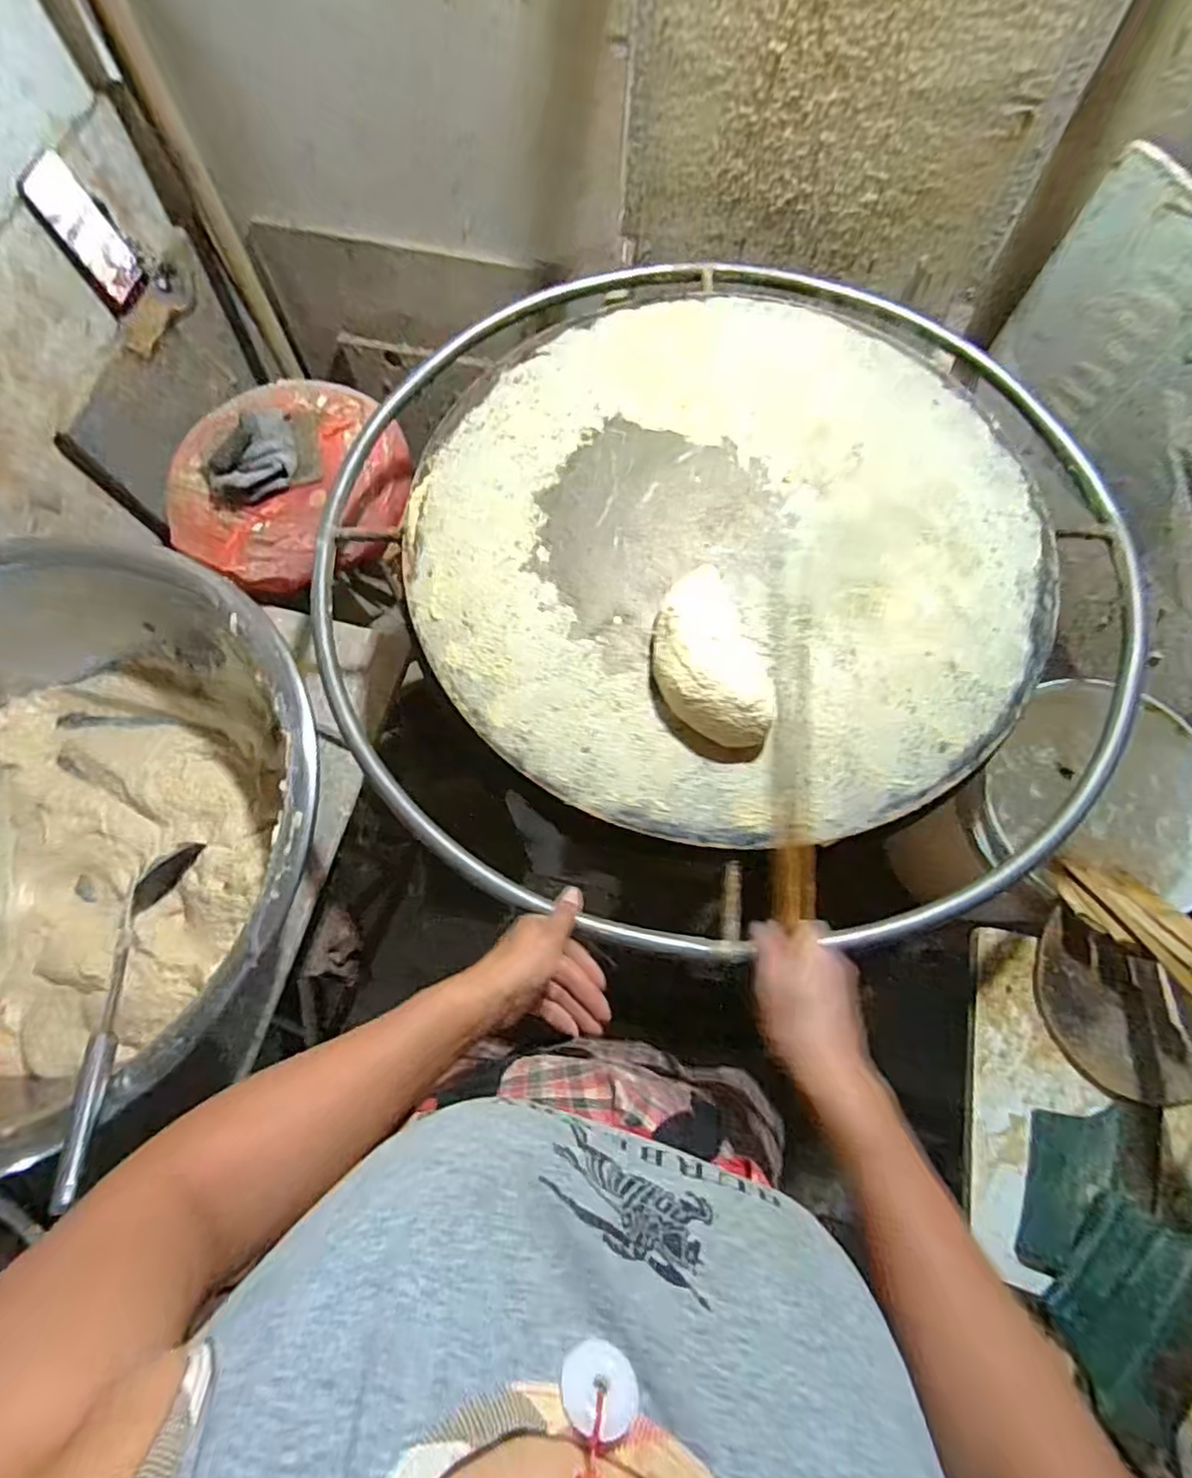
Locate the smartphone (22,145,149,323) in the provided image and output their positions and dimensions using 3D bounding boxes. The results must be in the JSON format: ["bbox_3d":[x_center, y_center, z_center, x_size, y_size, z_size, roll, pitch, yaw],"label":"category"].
[{"bbox_3d":[-0.676,-0.665,0.855,0.012,0.157,0.092,13,71,17],"label":"smartphone"}]

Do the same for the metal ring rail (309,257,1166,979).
[{"bbox_3d":[0.128,-0.210,0.681,0.840,0.043,0.832,5,70,2],"label":"metal ring rail"}]

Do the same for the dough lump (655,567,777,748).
[{"bbox_3d":[0.099,-0.078,0.575,0.092,0.043,0.178,-14,70,-5],"label":"dough lump"}]

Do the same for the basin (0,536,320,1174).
[{"bbox_3d":[-0.576,0.085,0.680,0.574,0.189,0.612,0,70,0],"label":"basin"}]

